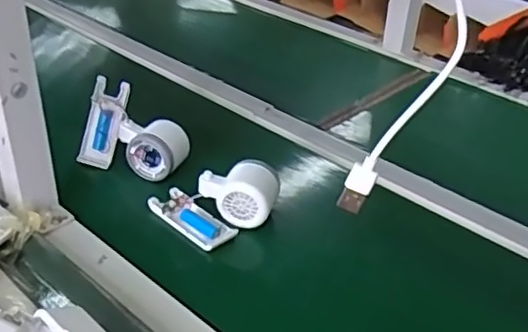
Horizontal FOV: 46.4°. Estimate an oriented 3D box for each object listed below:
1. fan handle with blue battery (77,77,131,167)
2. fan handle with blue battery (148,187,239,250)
[{"bbox_3d":[-0.192,-0.051,0.740,0.041,0.104,0.025,16,3,19],"label":"fan handle with blue battery"},{"bbox_3d":[-0.078,0.055,0.657,0.098,0.014,0.041,28,40,33],"label":"fan handle with blue battery"}]

